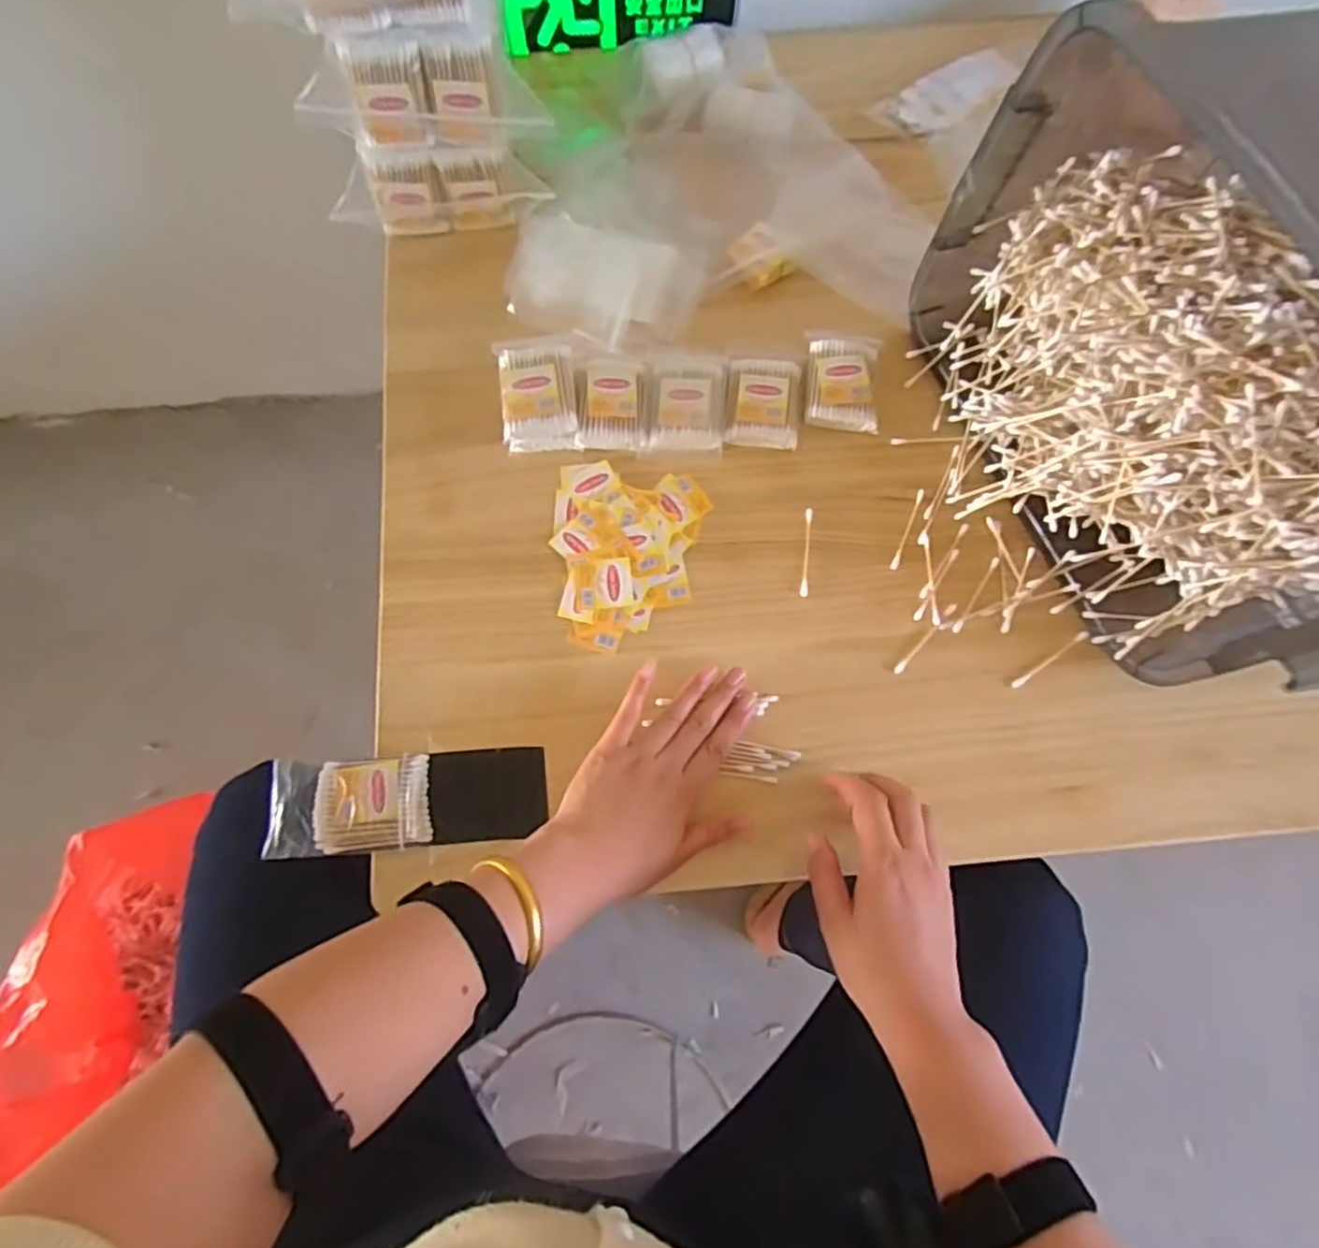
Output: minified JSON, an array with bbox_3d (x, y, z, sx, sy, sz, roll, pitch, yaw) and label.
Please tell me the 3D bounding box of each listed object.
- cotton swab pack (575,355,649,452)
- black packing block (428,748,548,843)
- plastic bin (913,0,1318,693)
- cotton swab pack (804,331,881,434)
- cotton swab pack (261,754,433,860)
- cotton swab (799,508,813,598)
[{"bbox_3d":[-0.037,-0.177,0.578,0.054,0.014,0.077,2,74,1],"label":"cotton swab pack"},{"bbox_3d":[-0.119,0.119,0.508,0.079,0.006,0.060,-5,74,-1],"label":"black packing block"},{"bbox_3d":[0.339,-0.166,0.461,0.201,0.235,0.398,-21,75,-5],"label":"plastic bin"},{"bbox_3d":[0.148,-0.197,0.588,0.057,0.009,0.086,4,74,2],"label":"cotton swab pack"},{"bbox_3d":[-0.210,0.124,0.495,0.106,0.010,0.062,-3,74,0],"label":"cotton swab pack"},{"bbox_3d":[0.112,-0.055,0.551,0.006,0.004,0.072,7,74,3],"label":"cotton swab"}]

